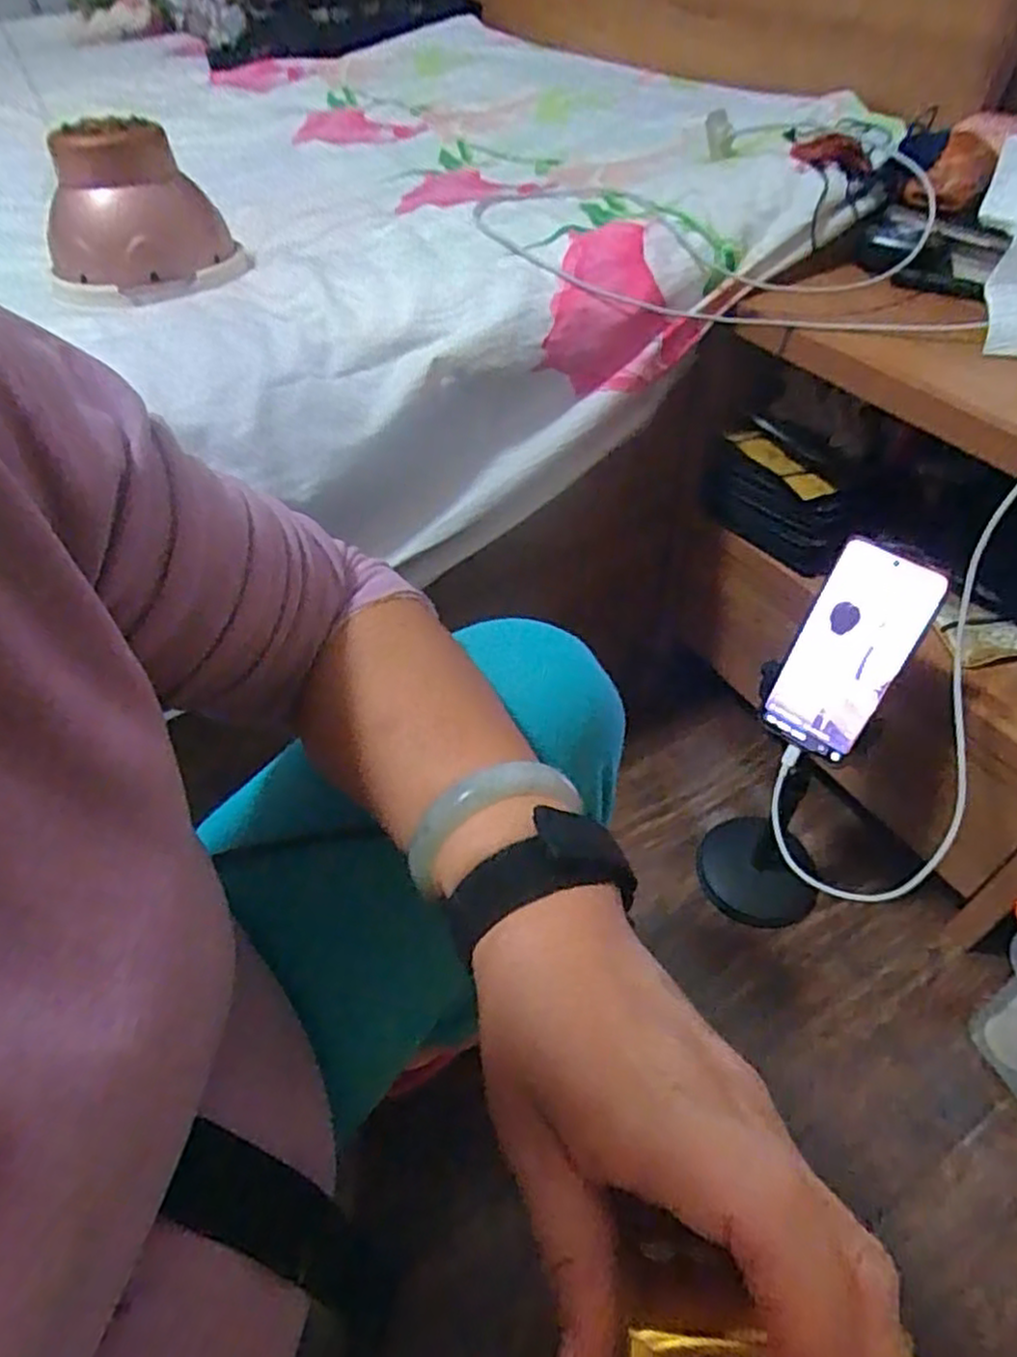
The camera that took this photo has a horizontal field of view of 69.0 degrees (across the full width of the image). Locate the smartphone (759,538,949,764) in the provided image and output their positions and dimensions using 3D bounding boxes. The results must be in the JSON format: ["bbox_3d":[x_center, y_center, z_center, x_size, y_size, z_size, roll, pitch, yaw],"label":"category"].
[{"bbox_3d":[0.250,-0.016,0.549,0.073,0.162,0.010,34,32,28],"label":"smartphone"}]

